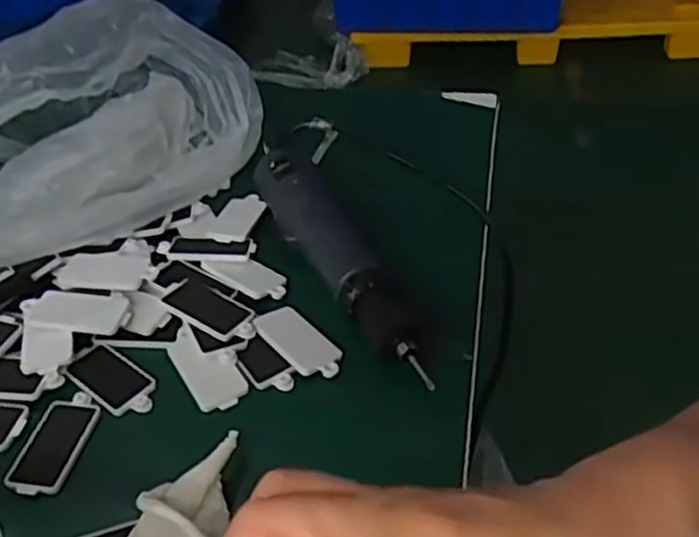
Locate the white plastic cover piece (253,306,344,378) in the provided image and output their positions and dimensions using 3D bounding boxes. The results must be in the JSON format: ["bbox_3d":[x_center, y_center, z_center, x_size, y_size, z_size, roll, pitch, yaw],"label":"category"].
[{"bbox_3d":[-0.033,0.048,0.488,0.031,0.006,0.066,-29,47,-27],"label":"white plastic cover piece"}]

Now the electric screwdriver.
[{"bbox_3d":[-0.010,-0.012,0.532,0.043,0.031,0.251,-19,43,-17],"label":"electric screwdriver"}]

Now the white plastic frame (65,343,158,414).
[{"bbox_3d":[-0.149,0.070,0.477,0.067,0.007,0.034,26,49,30],"label":"white plastic frame"}]

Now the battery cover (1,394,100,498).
[{"bbox_3d":[-0.173,0.102,0.444,0.035,0.005,0.067,5,41,10],"label":"battery cover"}]

